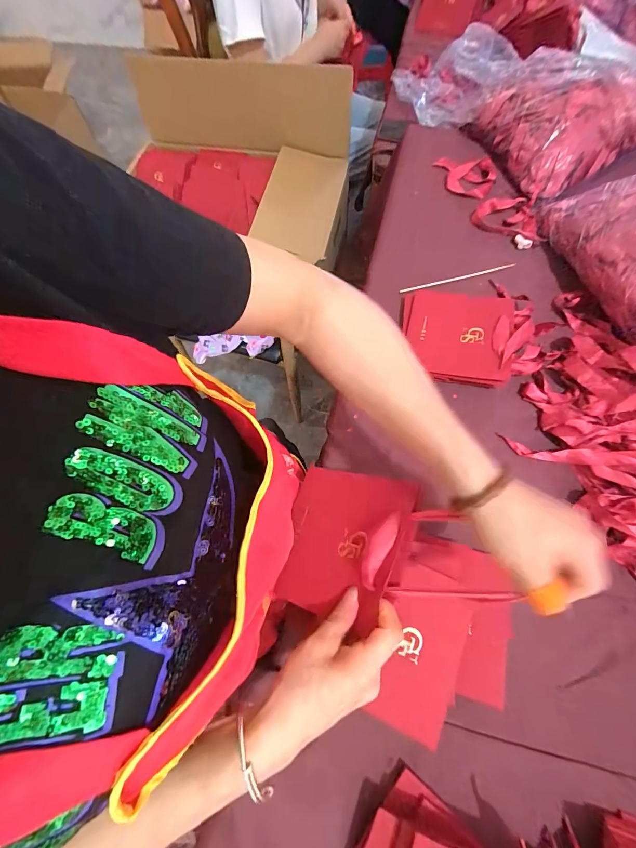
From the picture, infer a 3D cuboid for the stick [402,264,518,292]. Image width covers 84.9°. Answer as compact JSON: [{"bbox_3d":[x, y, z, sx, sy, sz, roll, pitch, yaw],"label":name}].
[{"bbox_3d":[0.227,-0.236,0.562,0.197,0.005,0.009,-14,69,-5],"label":"stick"}]

